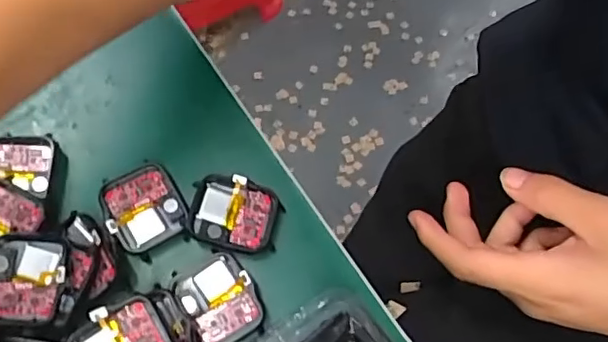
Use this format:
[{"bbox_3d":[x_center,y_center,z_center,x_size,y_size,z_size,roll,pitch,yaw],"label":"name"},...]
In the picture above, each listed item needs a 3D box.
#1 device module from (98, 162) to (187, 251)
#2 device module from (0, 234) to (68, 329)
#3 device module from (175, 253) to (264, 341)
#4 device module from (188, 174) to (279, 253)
[{"bbox_3d":[-0.083,0.019,0.293,0.036,0.011,0.041,-30,71,-11],"label":"device module"},{"bbox_3d":[-0.128,0.051,0.262,0.036,0.010,0.043,-2,68,-1],"label":"device module"},{"bbox_3d":[-0.041,0.063,0.275,0.034,0.006,0.041,-28,71,-11],"label":"device module"},{"bbox_3d":[-0.037,0.022,0.292,0.042,0.012,0.037,9,69,4],"label":"device module"}]

